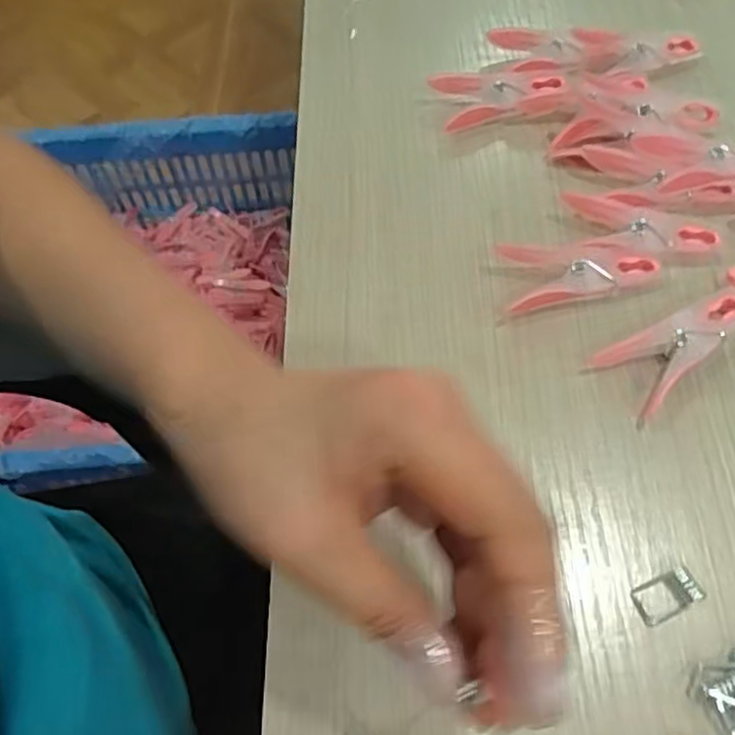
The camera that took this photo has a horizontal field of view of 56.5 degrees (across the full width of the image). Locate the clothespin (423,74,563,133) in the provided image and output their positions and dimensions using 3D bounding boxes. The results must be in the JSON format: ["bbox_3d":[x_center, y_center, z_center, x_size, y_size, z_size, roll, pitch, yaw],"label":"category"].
[{"bbox_3d":[0.073,-0.152,0.381,0.071,0.010,0.034,-13,60,-6],"label":"clothespin"}]

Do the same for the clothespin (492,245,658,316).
[{"bbox_3d":[0.098,-0.045,0.318,0.070,0.013,0.028,-8,59,-3],"label":"clothespin"}]

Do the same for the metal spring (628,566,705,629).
[{"bbox_3d":[0.109,0.083,0.248,0.022,0.009,0.014,-22,61,-11],"label":"metal spring"}]

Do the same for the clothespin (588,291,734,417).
[{"bbox_3d":[0.137,-0.014,0.301,0.073,0.012,0.031,-35,64,-18],"label":"clothespin"}]

